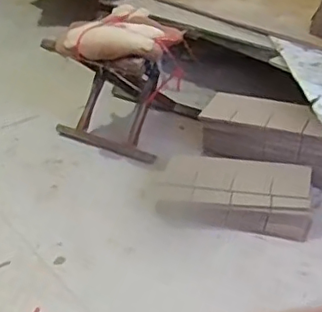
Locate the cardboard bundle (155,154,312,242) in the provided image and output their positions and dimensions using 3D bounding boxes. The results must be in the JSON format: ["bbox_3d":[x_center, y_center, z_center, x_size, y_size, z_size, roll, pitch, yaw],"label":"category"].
[{"bbox_3d":[0.173,0.084,1.372,0.353,0.082,0.205,7,36,19],"label":"cardboard bundle"}]

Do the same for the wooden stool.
[{"bbox_3d":[-0.098,-0.217,1.641,0.306,0.312,0.290,16,40,30],"label":"wooden stool"}]

